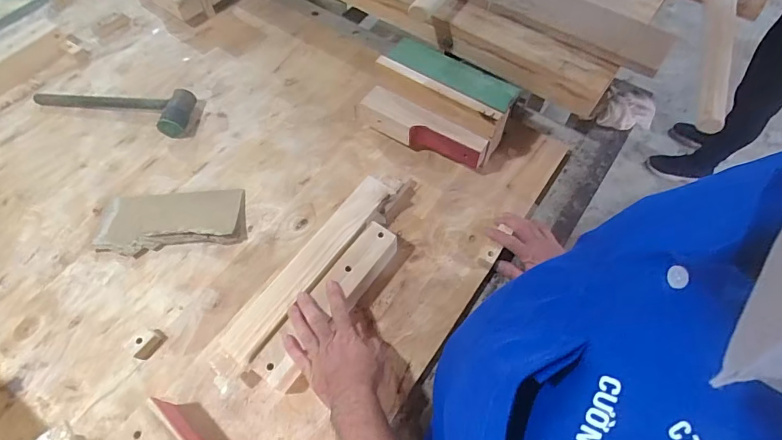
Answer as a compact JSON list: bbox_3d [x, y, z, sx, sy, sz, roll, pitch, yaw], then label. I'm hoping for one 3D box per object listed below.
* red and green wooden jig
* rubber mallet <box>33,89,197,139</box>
[{"bbox_3d":[0.087,-0.201,0.801,0.248,0.134,0.140,29,64,15],"label":"red and green wooden jig"},{"bbox_3d":[-0.567,-0.249,0.906,0.346,0.045,0.097,14,62,9],"label":"rubber mallet"}]

